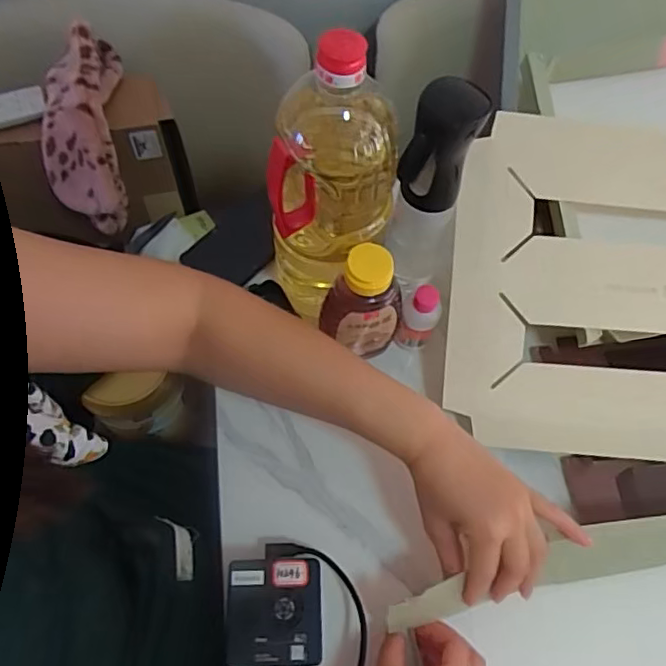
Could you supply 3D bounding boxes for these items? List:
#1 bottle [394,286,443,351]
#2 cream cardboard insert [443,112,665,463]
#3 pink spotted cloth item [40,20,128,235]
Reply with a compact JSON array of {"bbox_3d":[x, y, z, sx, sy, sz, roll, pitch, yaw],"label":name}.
[{"bbox_3d":[0.084,-0.014,0.570,0.037,0.082,0.031,20,66,7],"label":"bottle"},{"bbox_3d":[0.328,-0.033,0.553,0.432,0.062,0.321,7,91,3],"label":"cream cardboard insert"},{"bbox_3d":[-0.294,-0.238,0.679,0.083,0.081,0.226,-1,96,-3],"label":"pink spotted cloth item"}]

